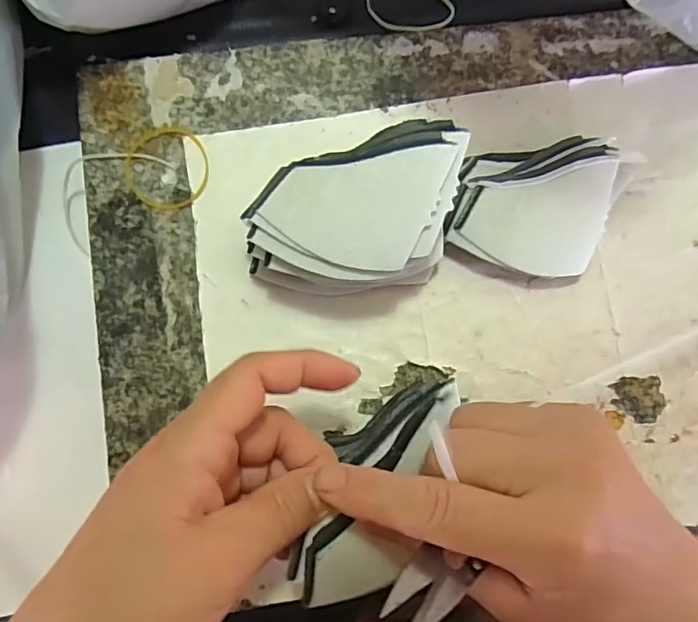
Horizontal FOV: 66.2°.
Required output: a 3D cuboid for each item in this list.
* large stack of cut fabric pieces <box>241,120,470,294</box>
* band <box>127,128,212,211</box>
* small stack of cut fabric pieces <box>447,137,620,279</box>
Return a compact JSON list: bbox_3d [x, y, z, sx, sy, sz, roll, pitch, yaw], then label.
[{"bbox_3d":[0.008,-0.045,0.271,0.114,0.046,0.070,-23,84,-6],"label":"large stack of cut fabric pieces"},{"bbox_3d":[-0.100,-0.079,0.293,0.046,0.004,0.047,0,82,-3],"label":"band"},{"bbox_3d":[0.100,-0.062,0.292,0.080,0.019,0.084,20,81,0],"label":"small stack of cut fabric pieces"}]

